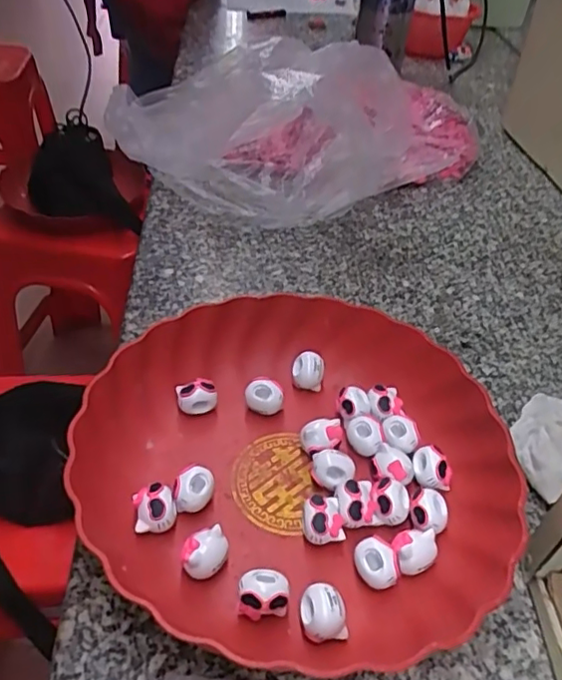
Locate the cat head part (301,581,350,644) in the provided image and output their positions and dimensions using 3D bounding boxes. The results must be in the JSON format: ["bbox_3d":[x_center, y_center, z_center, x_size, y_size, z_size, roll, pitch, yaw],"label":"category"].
[{"bbox_3d":[0.020,0.137,0.296,0.021,0.021,0.023,4,39,-4],"label":"cat head part"}]

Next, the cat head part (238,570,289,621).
[{"bbox_3d":[-0.009,0.130,0.301,0.024,0.021,0.018,4,39,-5],"label":"cat head part"}]

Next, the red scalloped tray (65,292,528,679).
[{"bbox_3d":[0.008,0.068,0.355,0.236,0.053,0.242,3,39,-5],"label":"red scalloped tray"}]

